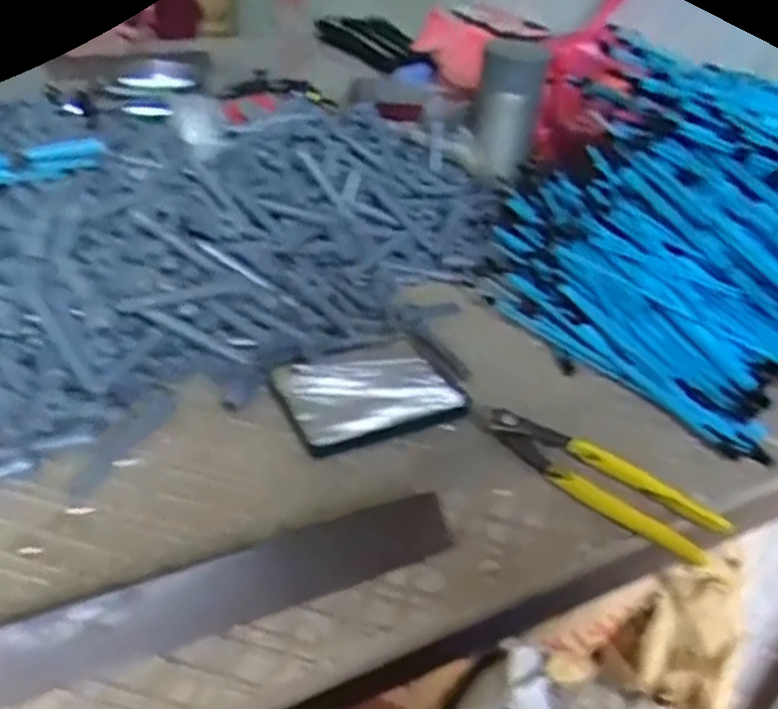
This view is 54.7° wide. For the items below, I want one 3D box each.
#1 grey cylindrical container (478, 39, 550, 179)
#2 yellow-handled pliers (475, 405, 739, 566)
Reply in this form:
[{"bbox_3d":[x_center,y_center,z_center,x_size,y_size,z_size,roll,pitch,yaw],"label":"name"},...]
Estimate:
[{"bbox_3d":[0.131,-0.273,0.833,0.068,0.132,0.053,9,35,3],"label":"grey cylindrical container"},{"bbox_3d":[0.134,0.079,0.499,0.171,0.017,0.039,30,41,30],"label":"yellow-handled pliers"}]

